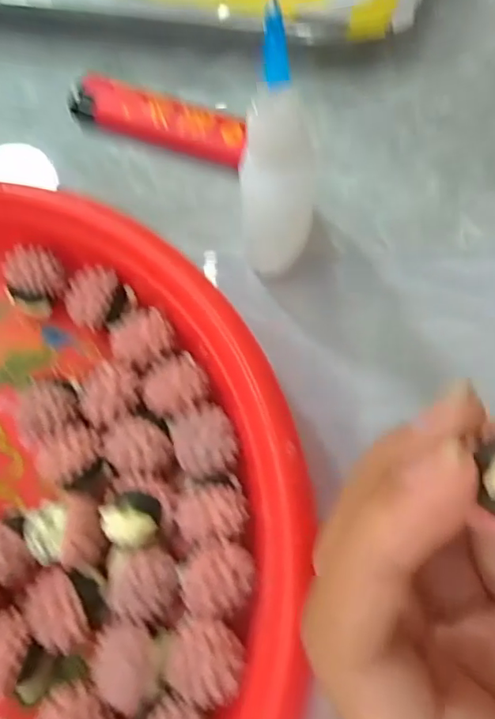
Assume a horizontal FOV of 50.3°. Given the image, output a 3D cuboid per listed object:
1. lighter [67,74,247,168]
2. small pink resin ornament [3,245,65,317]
[{"bbox_3d":[-0.034,-0.093,0.205,0.072,0.012,0.018,21,74,11],"label":"lighter"},{"bbox_3d":[-0.072,-0.027,0.180,0.019,0.018,0.019,-1,72,2],"label":"small pink resin ornament"}]

